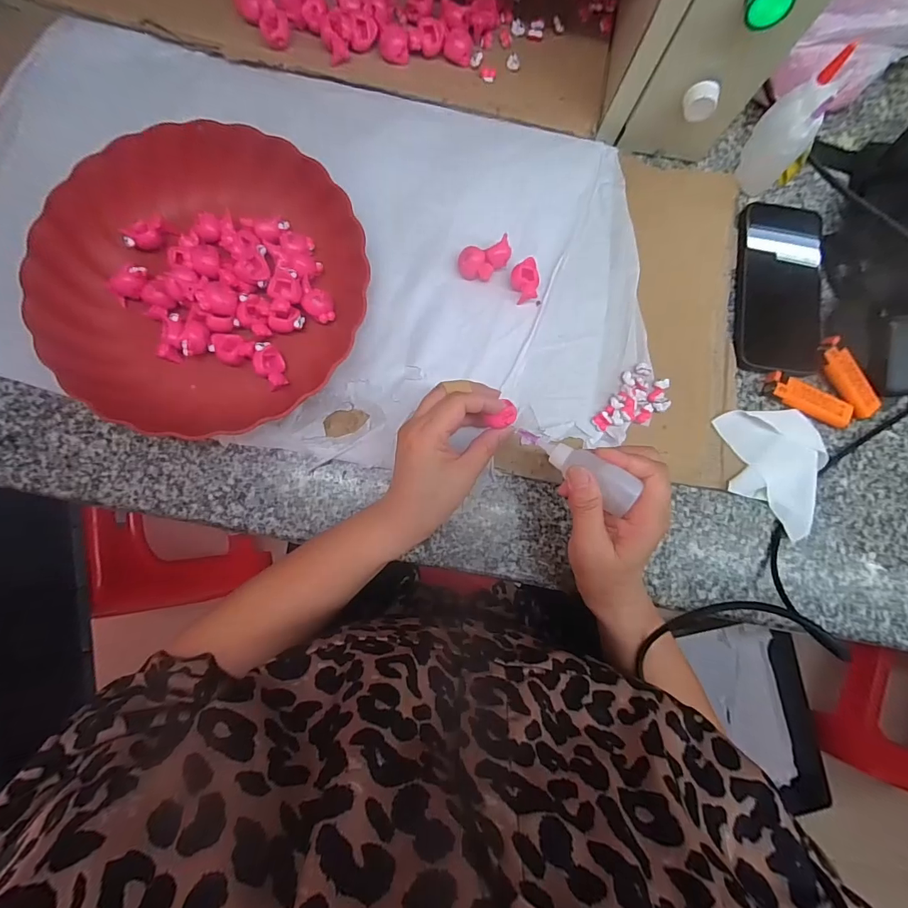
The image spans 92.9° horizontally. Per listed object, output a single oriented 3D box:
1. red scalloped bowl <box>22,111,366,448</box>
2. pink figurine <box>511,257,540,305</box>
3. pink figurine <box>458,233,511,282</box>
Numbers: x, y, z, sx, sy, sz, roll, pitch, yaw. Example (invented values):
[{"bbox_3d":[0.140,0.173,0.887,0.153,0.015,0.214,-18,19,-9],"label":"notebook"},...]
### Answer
[{"bbox_3d":[-0.196,-0.138,0.345,0.227,0.047,0.231,0,86,-5],"label":"red scalloped bowl"},{"bbox_3d":[0.061,-0.149,0.372,0.025,0.016,0.033,0,86,-5],"label":"pink figurine"},{"bbox_3d":[0.027,-0.166,0.373,0.046,0.021,0.027,-22,88,-6],"label":"pink figurine"}]

